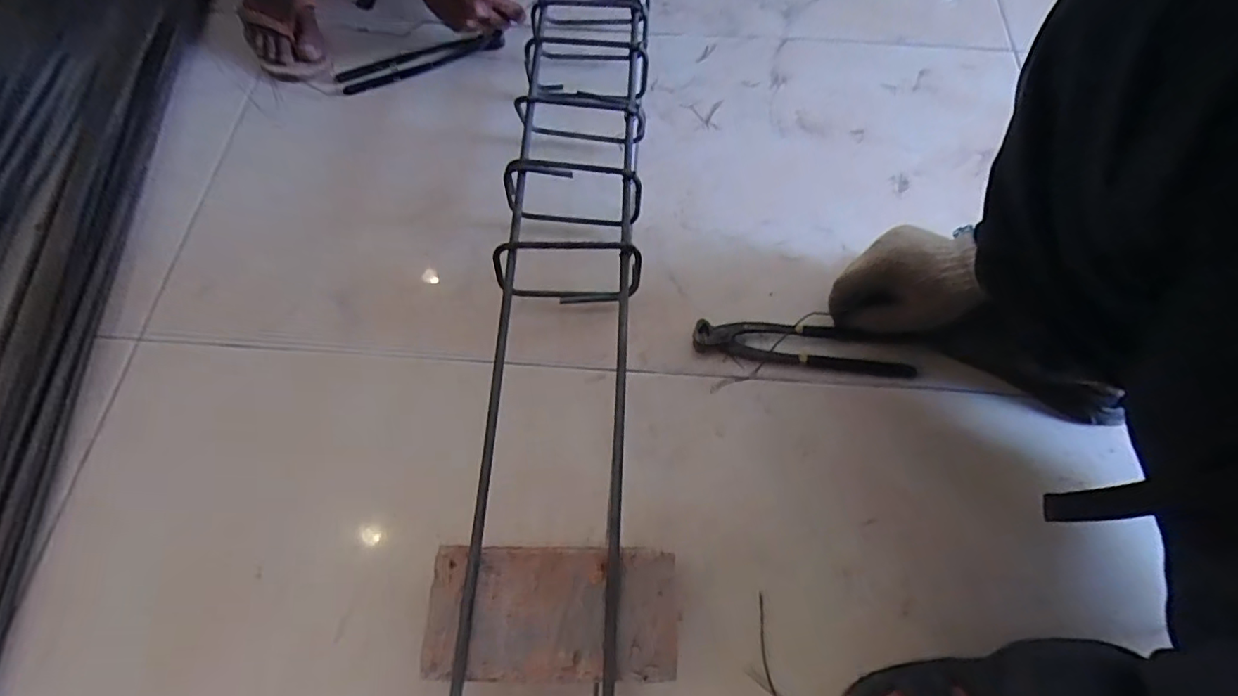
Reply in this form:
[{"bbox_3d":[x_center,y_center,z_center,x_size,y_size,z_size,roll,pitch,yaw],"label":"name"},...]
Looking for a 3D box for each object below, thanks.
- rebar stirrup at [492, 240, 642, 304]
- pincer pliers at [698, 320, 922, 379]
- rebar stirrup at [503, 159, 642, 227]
[{"bbox_3d":[-0.048,-0.072,0.542,0.138,0.089,0.024,-1,64,0],"label":"rebar stirrup"},{"bbox_3d":[0.191,-0.006,0.579,0.225,0.022,0.046,9,65,-1],"label":"pincer pliers"},{"bbox_3d":[-0.046,-0.160,0.591,0.147,0.090,0.017,5,63,-10],"label":"rebar stirrup"}]

